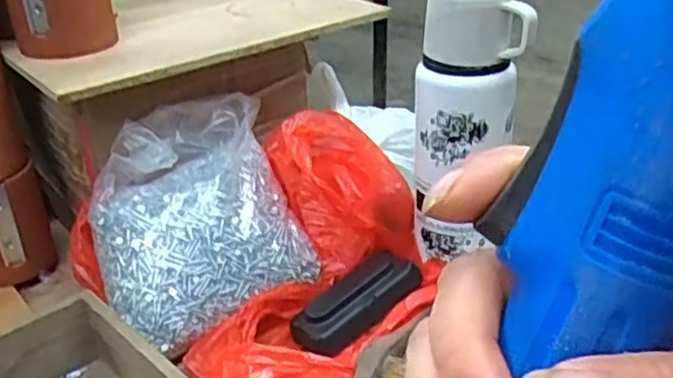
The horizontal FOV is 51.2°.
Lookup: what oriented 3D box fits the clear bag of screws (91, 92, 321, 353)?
[{"bbox_3d":[-0.111,0.017,0.569,0.166,0.123,0.151,-13,31,-19],"label":"clear bag of screws"}]

